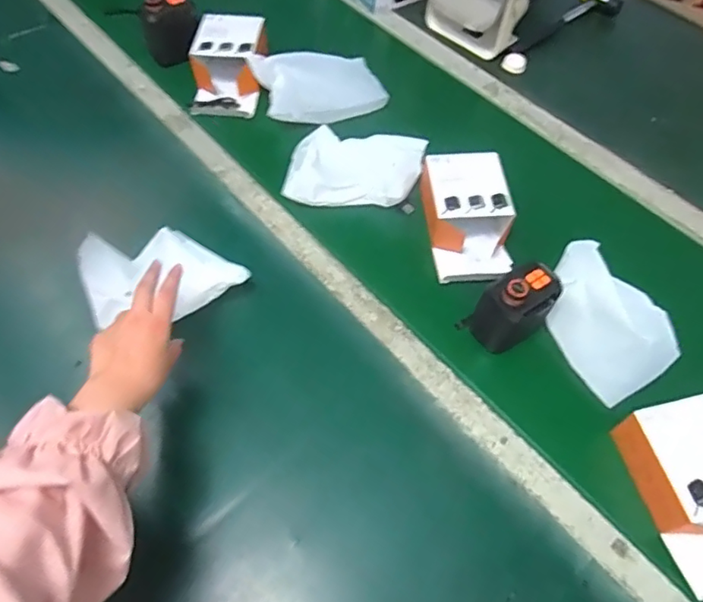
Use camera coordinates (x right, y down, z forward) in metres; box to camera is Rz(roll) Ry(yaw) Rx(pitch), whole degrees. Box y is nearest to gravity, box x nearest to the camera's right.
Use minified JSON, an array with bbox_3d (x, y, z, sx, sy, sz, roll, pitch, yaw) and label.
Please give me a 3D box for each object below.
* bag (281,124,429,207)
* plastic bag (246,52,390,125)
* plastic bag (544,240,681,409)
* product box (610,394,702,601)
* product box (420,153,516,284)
[{"bbox_3d":[0.008,-0.192,0.778,0.187,0.038,0.145,4,59,1],"label":"bag"},{"bbox_3d":[-0.050,-0.335,0.841,0.188,0.041,0.128,-12,60,-9],"label":"plastic bag"},{"bbox_3d":[0.297,0.017,0.657,0.116,0.043,0.192,-21,62,-13],"label":"plastic bag"},{"bbox_3d":[0.347,0.188,0.538,0.107,0.056,0.171,-12,60,-9],"label":"product box"},{"bbox_3d":[0.153,-0.114,0.723,0.107,0.062,0.161,-6,60,-5],"label":"product box"}]

